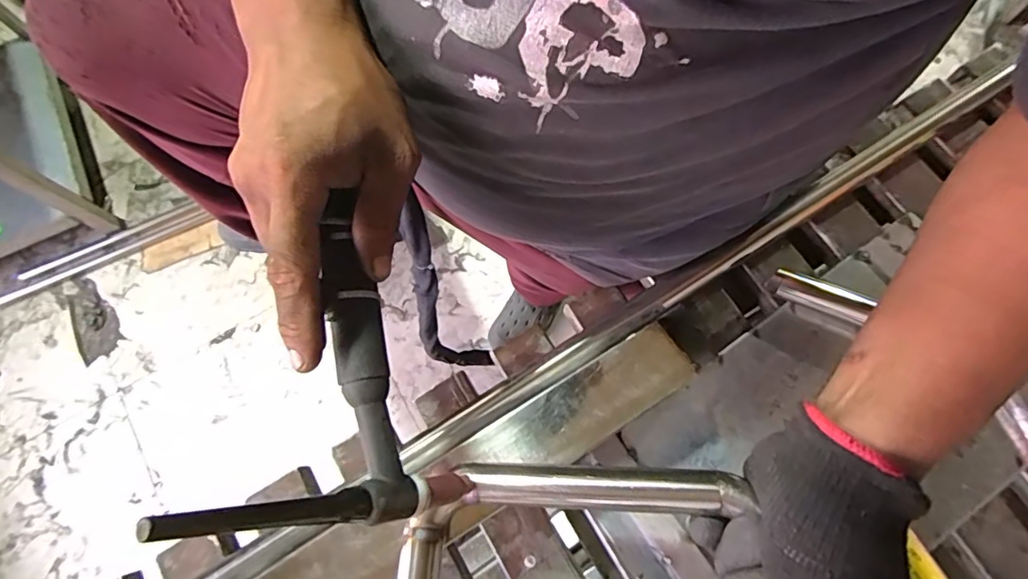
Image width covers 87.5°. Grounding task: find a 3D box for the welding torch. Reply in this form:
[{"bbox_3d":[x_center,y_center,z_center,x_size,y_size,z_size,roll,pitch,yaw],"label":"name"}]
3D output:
[{"bbox_3d":[-0.102,0.031,0.273,0.097,0.059,0.166,-3,71,1],"label":"welding torch"}]

